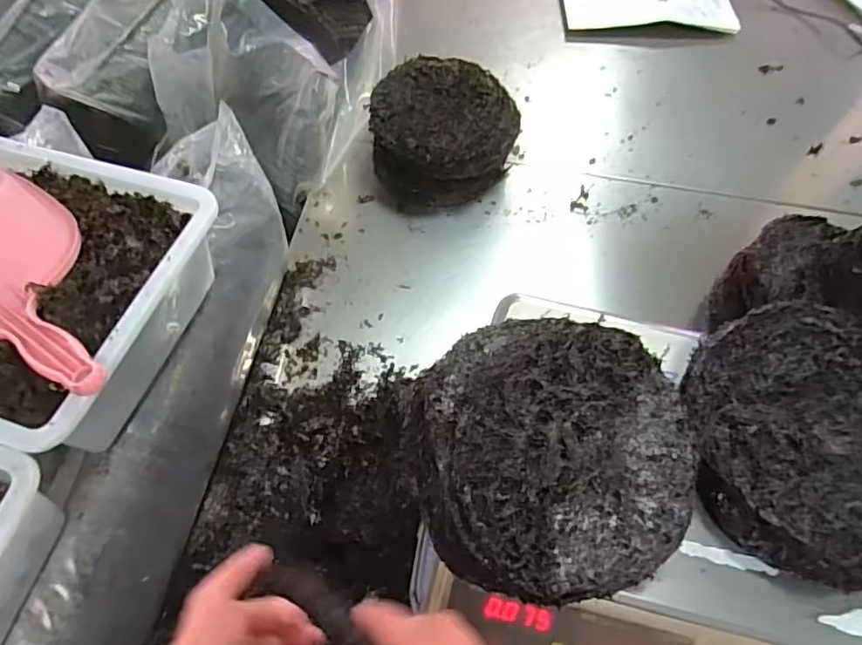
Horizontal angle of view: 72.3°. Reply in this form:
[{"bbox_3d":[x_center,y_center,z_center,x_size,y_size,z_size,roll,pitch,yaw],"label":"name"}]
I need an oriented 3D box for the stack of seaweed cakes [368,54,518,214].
[{"bbox_3d":[0.020,-0.303,0.939,0.223,0.113,0.211,-9,62,-5],"label":"stack of seaweed cakes"}]

